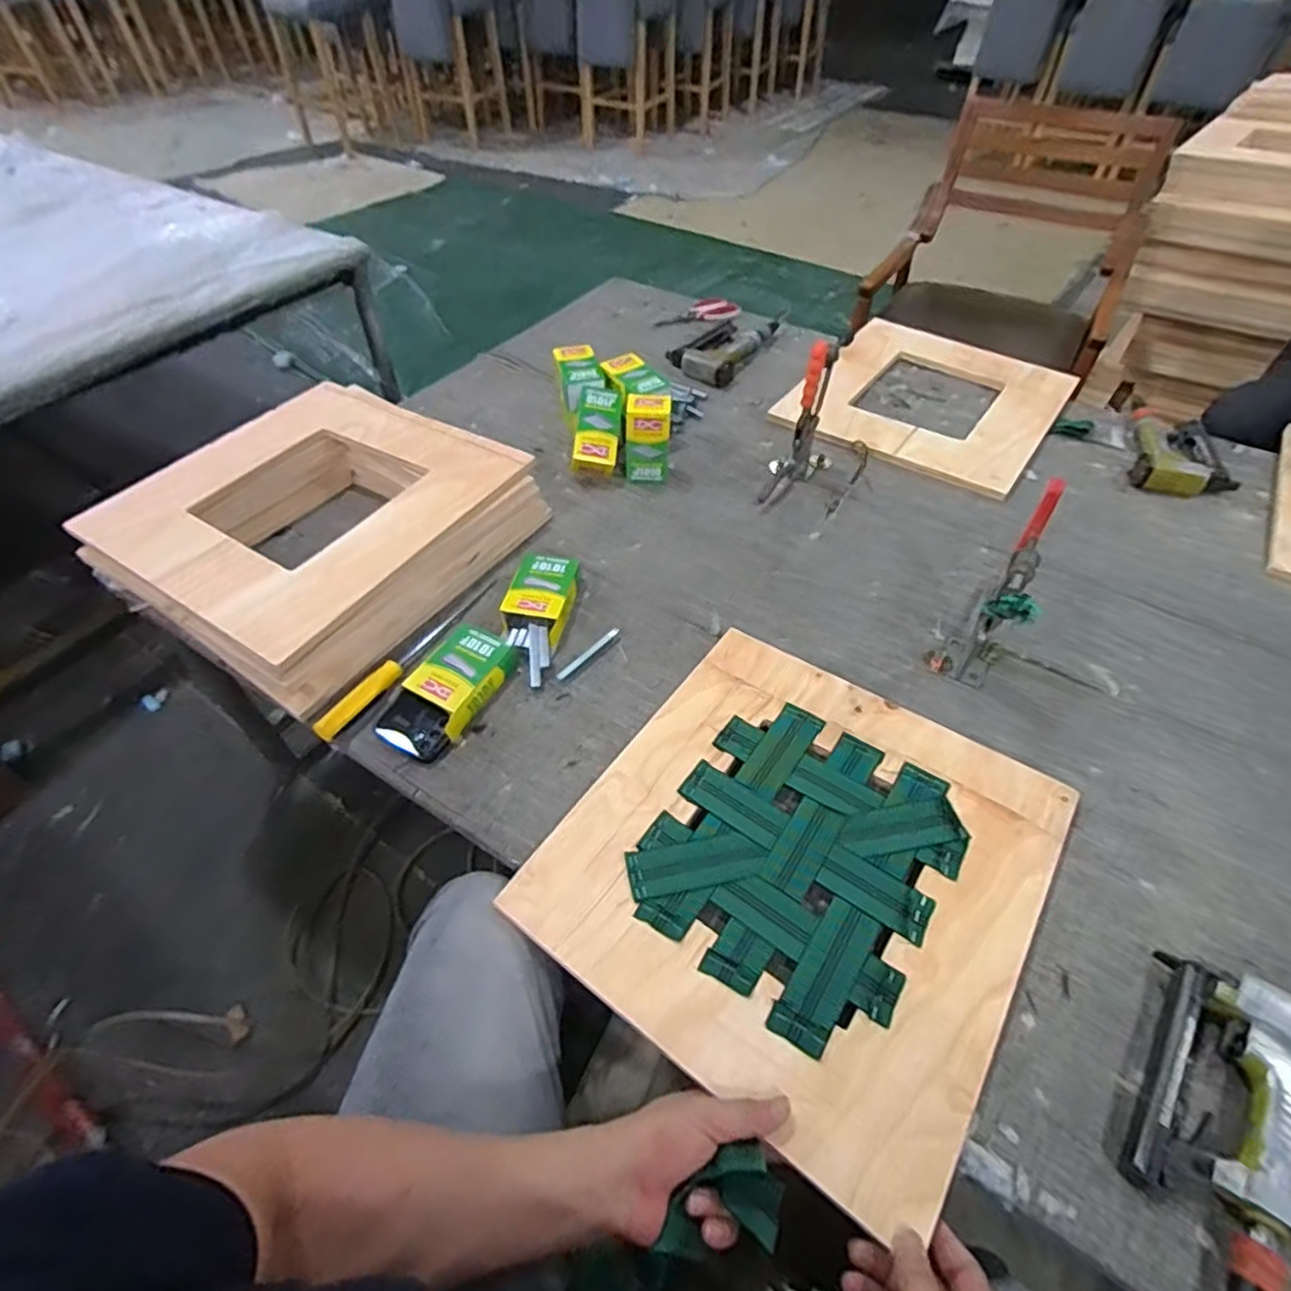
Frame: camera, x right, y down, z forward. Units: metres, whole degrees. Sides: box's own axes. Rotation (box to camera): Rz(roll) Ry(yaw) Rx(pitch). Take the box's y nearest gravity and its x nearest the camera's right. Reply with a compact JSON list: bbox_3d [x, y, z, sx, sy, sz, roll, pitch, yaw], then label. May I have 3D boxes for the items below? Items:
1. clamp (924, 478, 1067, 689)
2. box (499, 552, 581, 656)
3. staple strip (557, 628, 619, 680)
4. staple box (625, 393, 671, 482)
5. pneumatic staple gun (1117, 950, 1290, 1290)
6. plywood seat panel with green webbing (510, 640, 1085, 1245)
[{"bbox_3d":[0.368,-0.043,0.723,0.067,0.218,0.149,30,56,24],"label":"clamp"},{"bbox_3d":[-0.133,-0.063,0.859,0.077,0.034,0.131,9,50,8],"label":"box"},{"bbox_3d":[-0.069,0.009,0.817,0.011,0.004,0.101,35,58,26],"label":"staple strip"},{"bbox_3d":[0.003,-0.313,1.028,0.068,0.116,0.055,1,49,1],"label":"staple box"},{"bbox_3d":[0.435,0.363,0.490,0.134,0.043,0.251,27,54,22],"label":"pneumatic staple gun"},{"bbox_3d":[0.144,0.193,0.642,0.396,0.012,0.417,28,55,22],"label":"plywood seat panel with green webbing"}]

